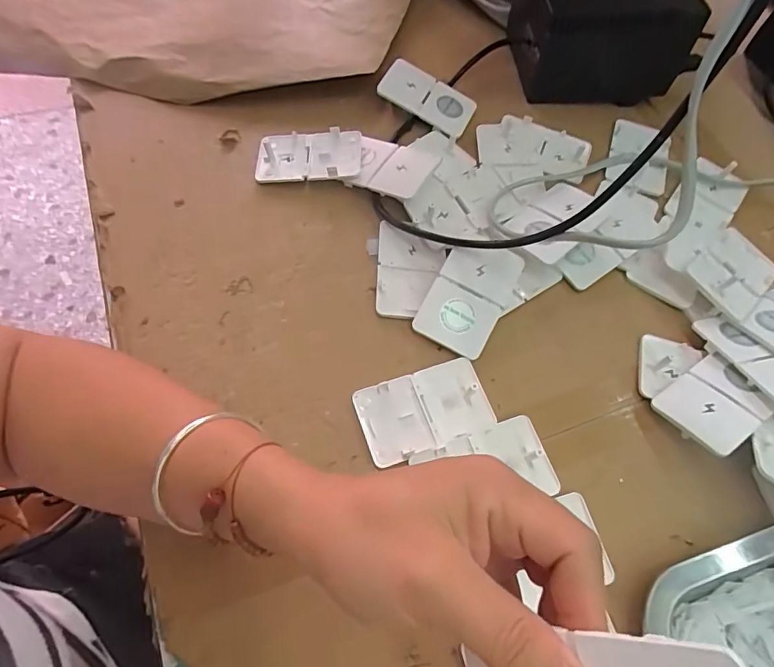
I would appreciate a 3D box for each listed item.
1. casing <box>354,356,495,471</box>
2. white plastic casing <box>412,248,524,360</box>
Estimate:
[{"bbox_3d":[0.024,0.050,0.315,0.084,0.017,0.050,-18,66,-12],"label":"casing"},{"bbox_3d":[0.060,-0.027,0.343,0.053,0.009,0.083,28,79,2],"label":"white plastic casing"}]

